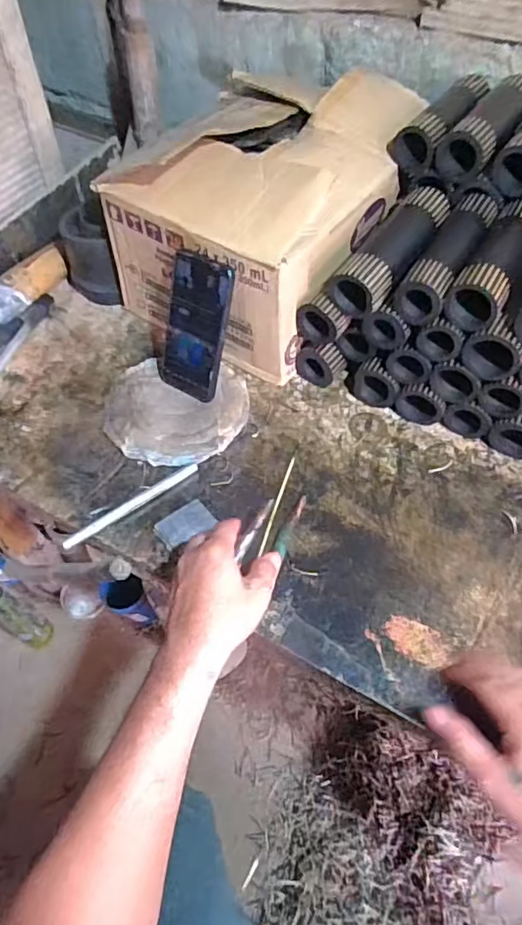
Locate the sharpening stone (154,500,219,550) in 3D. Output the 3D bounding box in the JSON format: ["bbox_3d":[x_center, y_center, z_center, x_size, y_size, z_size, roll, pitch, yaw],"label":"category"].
[{"bbox_3d":[-0.081,0.065,0.593,0.058,0.007,0.038,-31,59,-20],"label":"sharpening stone"}]

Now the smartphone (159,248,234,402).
[{"bbox_3d":[-0.077,-0.154,0.648,0.082,0.168,0.012,30,39,18],"label":"smartphone"}]

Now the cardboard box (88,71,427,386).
[{"bbox_3d":[0.013,-0.322,0.741,0.276,0.222,0.353,26,58,18],"label":"cardboard box"}]

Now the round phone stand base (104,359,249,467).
[{"bbox_3d":[-0.104,-0.063,0.682,0.167,0.015,0.153,0,54,1],"label":"round phone stand base"}]

